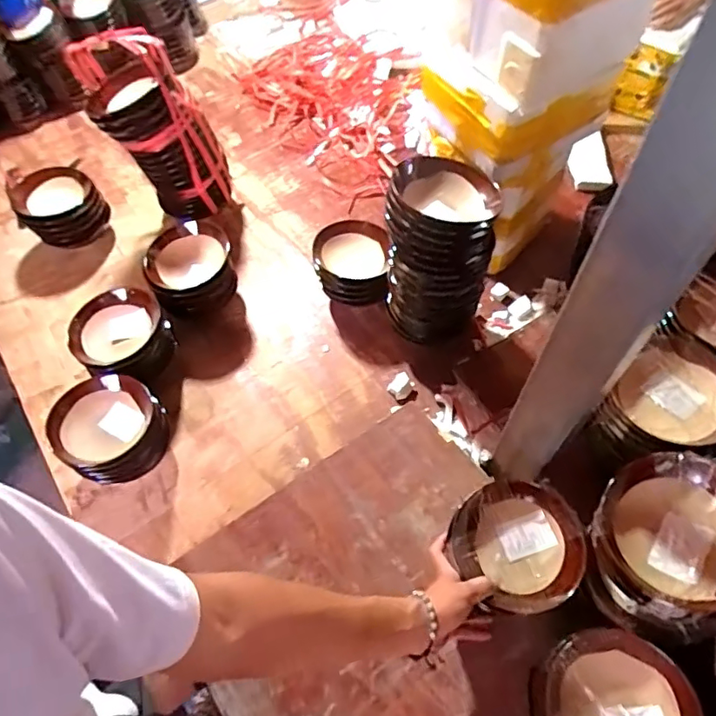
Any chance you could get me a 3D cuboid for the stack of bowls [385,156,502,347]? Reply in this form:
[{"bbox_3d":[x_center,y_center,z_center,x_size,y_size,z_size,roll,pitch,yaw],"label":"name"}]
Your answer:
[{"bbox_3d":[0.130,-0.164,0.923,0.157,0.307,0.147,3,60,6],"label":"stack of bowls"}]

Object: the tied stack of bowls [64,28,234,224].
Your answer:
[{"bbox_3d":[-0.396,-0.454,1.100,0.202,0.358,0.187,-23,61,-10],"label":"tied stack of bowls"}]

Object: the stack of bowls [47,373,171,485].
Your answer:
[{"bbox_3d":[-0.401,0.125,0.920,0.154,0.148,0.161,35,68,21],"label":"stack of bowls"}]

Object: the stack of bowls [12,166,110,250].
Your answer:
[{"bbox_3d":[-0.653,-0.333,1.208,0.162,0.117,0.162,-37,64,-17],"label":"stack of bowls"}]

